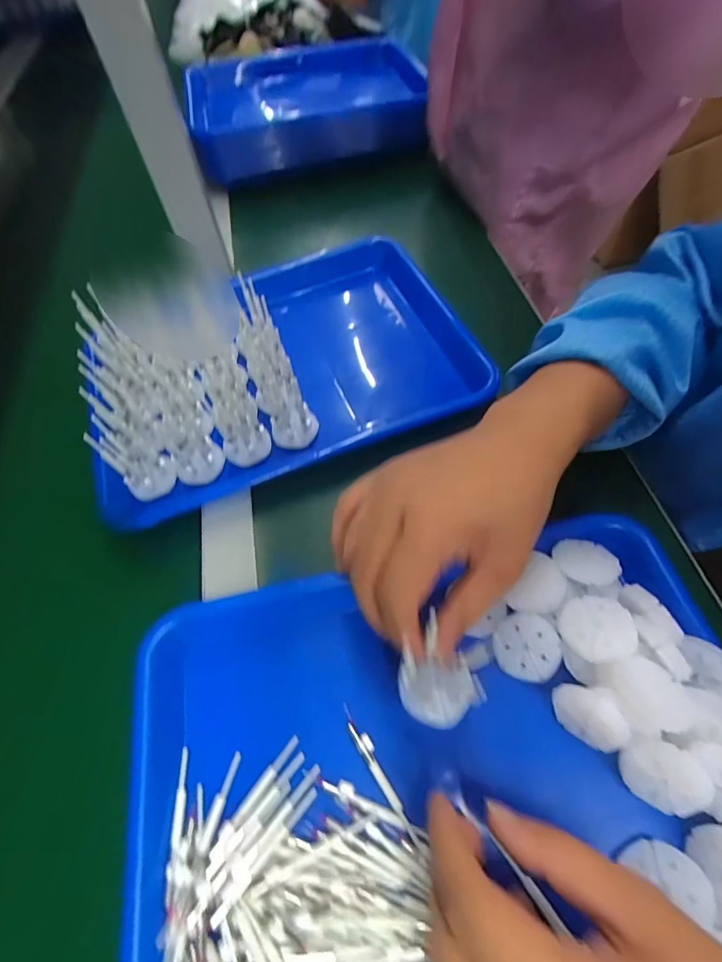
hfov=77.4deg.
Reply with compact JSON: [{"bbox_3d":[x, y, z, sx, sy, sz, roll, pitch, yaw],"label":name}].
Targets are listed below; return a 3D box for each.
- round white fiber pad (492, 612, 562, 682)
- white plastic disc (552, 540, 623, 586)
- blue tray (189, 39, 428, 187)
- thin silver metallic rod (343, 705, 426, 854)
[{"bbox_3d":[0.099,0.099,0.270,0.037,0.004,0.037,-5,74,19],"label":"round white fiber pad"},{"bbox_3d":[0.140,0.050,0.281,0.037,0.004,0.034,-2,37,2],"label":"white plastic disc"},{"bbox_3d":[-0.077,-0.535,0.646,0.311,0.073,0.262,-12,58,-3],"label":"blue tray"},{"bbox_3d":[0.012,0.163,0.250,0.008,0.004,0.078,-31,60,-14],"label":"thin silver metallic rod"}]

